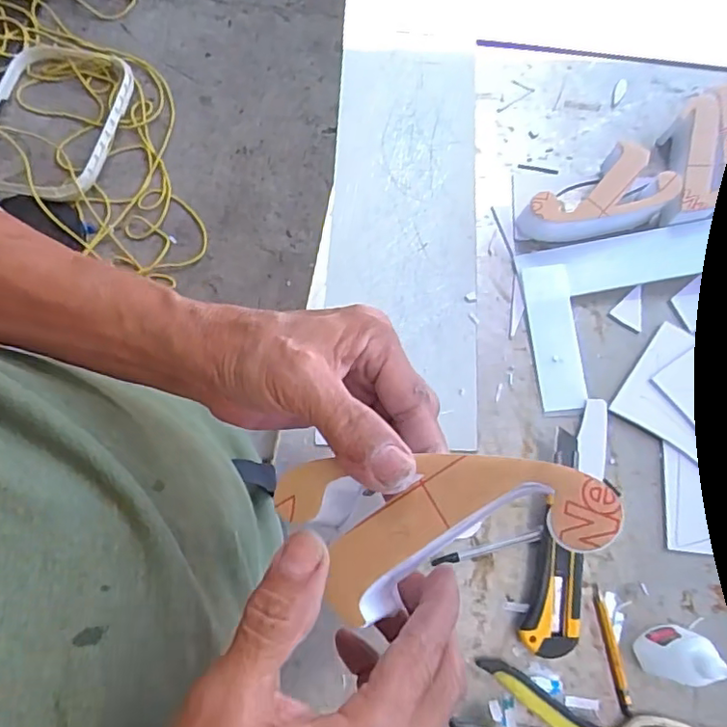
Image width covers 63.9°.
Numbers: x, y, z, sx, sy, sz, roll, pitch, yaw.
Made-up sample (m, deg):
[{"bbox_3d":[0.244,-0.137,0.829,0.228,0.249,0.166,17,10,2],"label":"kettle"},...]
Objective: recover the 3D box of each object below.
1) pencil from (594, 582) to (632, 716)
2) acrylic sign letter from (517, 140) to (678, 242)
[{"bbox_3d":[0.191,0.218,0.445,0.010,0.007,0.089,-9,72,-1],"label":"pencil"},{"bbox_3d":[0.216,-0.145,0.539,0.136,0.052,0.072,-32,74,-8],"label":"acrylic sign letter"}]

